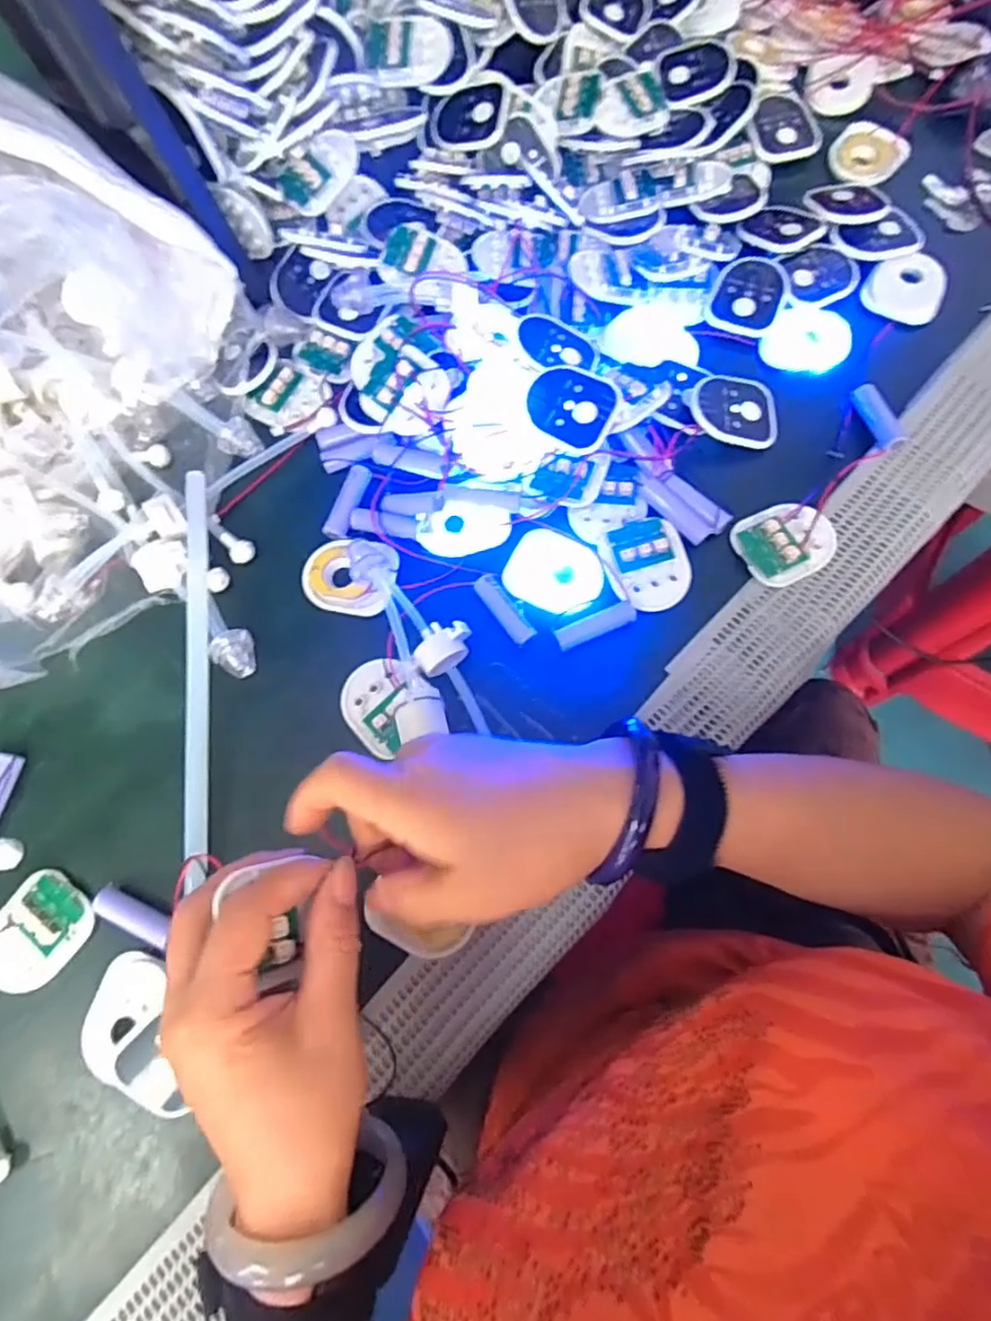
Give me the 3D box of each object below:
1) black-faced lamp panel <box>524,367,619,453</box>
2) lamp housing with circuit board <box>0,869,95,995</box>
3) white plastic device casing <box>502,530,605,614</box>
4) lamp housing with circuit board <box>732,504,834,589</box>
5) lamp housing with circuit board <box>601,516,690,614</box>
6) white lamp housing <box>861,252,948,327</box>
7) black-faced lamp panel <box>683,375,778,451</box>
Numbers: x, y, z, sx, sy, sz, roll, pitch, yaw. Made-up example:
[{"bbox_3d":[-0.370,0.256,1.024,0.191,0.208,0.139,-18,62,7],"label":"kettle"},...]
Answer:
[{"bbox_3d":[0.047,-0.157,0.398,0.056,0.007,0.051,32,88,12],"label":"black-faced lamp panel"},{"bbox_3d":[-0.250,0.149,0.351,0.044,0.009,0.059,21,75,12],"label":"lamp housing with circuit board"},{"bbox_3d":[0.036,-0.055,0.399,0.059,0.006,0.050,25,76,13],"label":"white plastic device casing"},{"bbox_3d":[0.177,-0.073,0.394,0.054,0.012,0.049,-26,71,-4],"label":"lamp housing with circuit board"},{"bbox_3d":[0.095,-0.060,0.394,0.049,0.010,0.057,-23,71,-3],"label":"lamp housing with circuit board"},{"bbox_3d":[0.288,-0.262,0.450,0.051,0.008,0.058,26,76,13],"label":"white lamp housing"},{"bbox_3d":[0.154,-0.163,0.420,0.060,0.010,0.047,7,79,-11],"label":"black-faced lamp panel"}]

